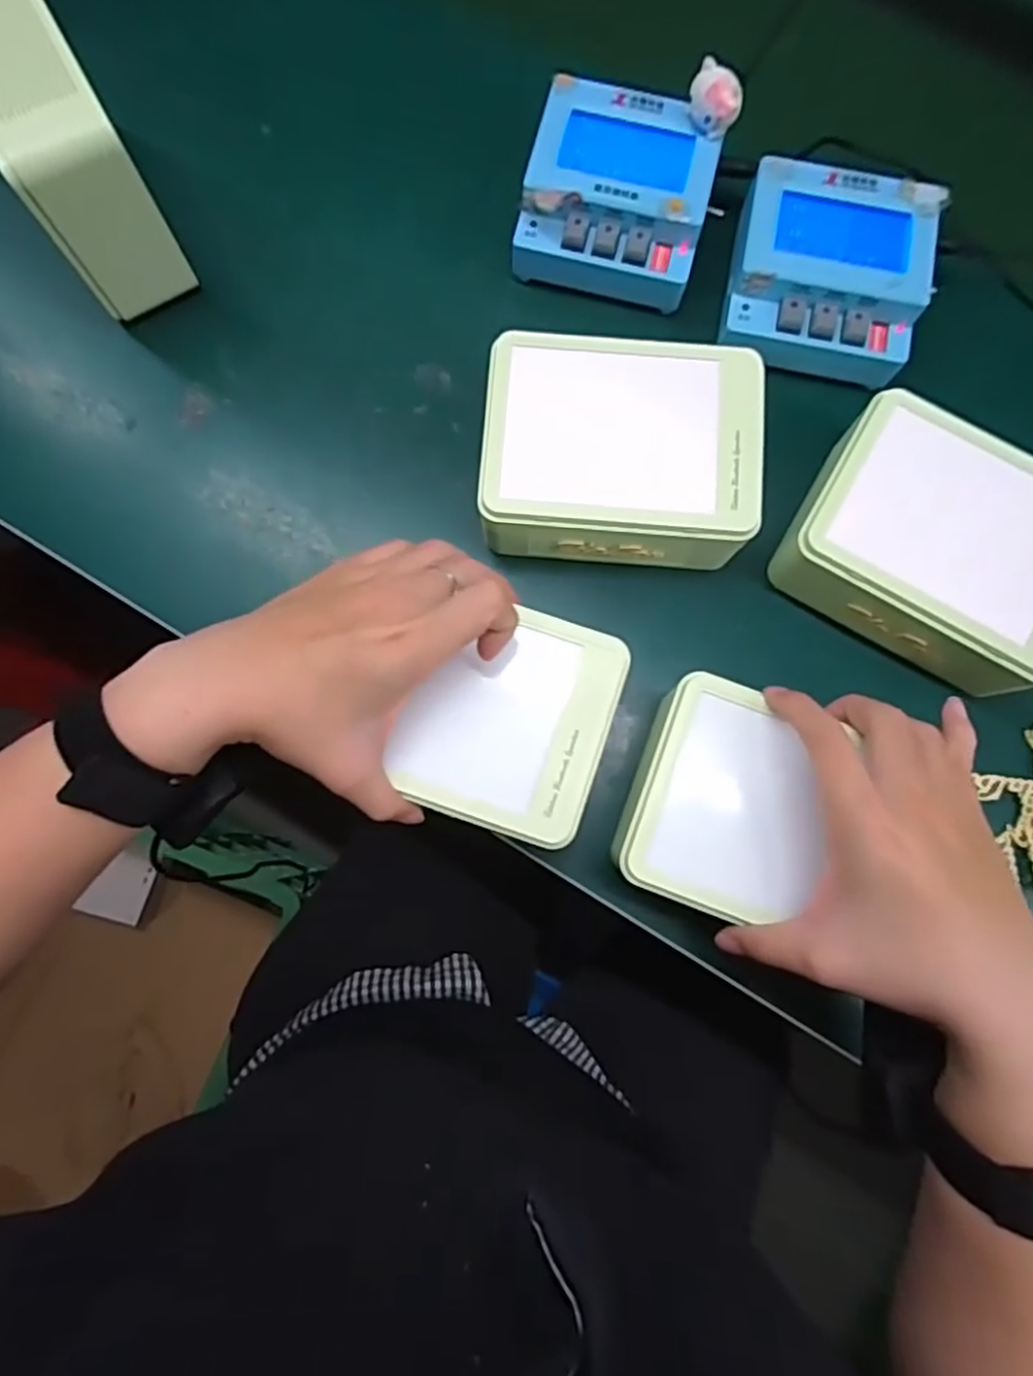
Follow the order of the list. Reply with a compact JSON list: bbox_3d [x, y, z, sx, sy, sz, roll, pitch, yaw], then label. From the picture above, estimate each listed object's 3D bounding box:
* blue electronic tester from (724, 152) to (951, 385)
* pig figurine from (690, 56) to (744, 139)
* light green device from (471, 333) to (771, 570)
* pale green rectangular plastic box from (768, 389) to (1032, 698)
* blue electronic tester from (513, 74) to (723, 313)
[{"bbox_3d":[0.172,-0.230,0.392,0.104,0.048,0.103,12,79,1],"label":"blue electronic tester"},{"bbox_3d":[0.106,-0.314,0.373,0.028,0.029,0.021,18,79,2],"label":"pig figurine"},{"bbox_3d":[0.053,-0.124,0.370,0.138,0.053,0.108,3,79,-1],"label":"light green device"},{"bbox_3d":[0.217,-0.071,0.356,0.143,0.054,0.105,31,80,4],"label":"pale green rectangular plastic box"},{"bbox_3d":[0.059,-0.281,0.402,0.103,0.053,0.098,15,79,2],"label":"blue electronic tester"}]

